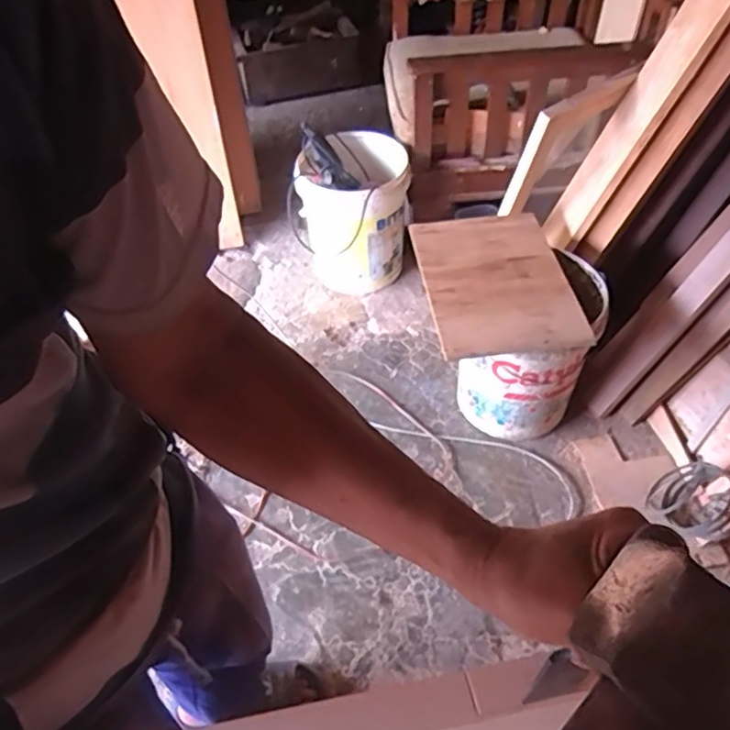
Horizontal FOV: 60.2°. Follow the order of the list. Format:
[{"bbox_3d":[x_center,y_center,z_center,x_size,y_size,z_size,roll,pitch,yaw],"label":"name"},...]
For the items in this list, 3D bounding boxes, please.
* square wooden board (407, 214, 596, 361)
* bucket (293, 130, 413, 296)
[{"bbox_3d":[0.270,-0.182,1.339,0.294,0.021,0.413,-7,49,-2],"label":"square wooden board"},{"bbox_3d":[-0.033,-0.429,1.808,0.312,0.365,0.263,-2,49,1],"label":"bucket"}]

